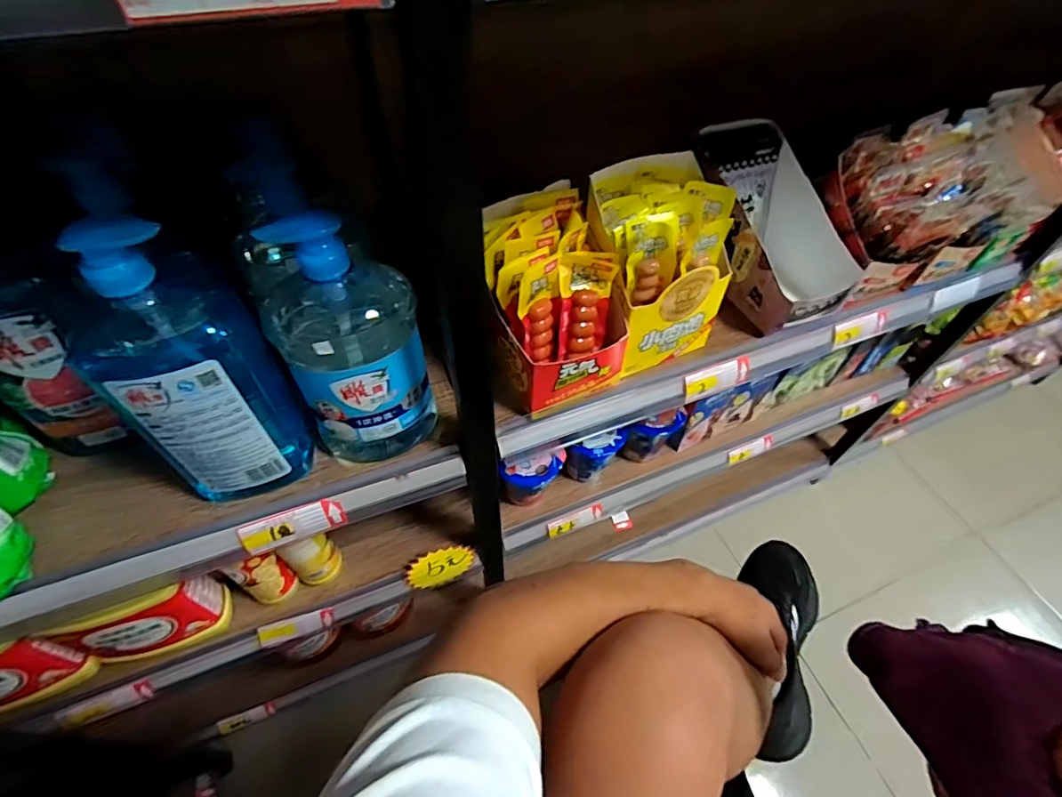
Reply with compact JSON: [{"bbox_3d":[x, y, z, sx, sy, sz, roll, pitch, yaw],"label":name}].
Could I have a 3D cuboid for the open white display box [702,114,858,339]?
[{"bbox_3d":[0.315,-0.220,0.663,0.135,0.165,0.243,-17,55,-15],"label":"open white display box"}]

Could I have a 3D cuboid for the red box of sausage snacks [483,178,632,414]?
[{"bbox_3d":[0.017,-0.099,0.528,0.134,0.155,0.158,-25,57,-20],"label":"red box of sausage snacks"}]

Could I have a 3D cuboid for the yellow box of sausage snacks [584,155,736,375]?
[{"bbox_3d":[0.135,-0.149,0.566,0.137,0.175,0.139,-21,56,-17],"label":"yellow box of sausage snacks"}]

